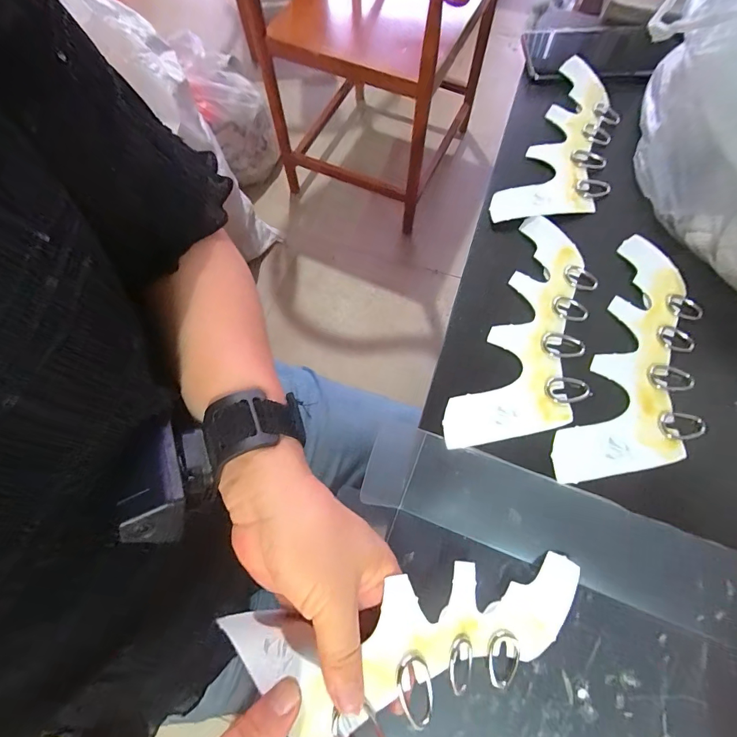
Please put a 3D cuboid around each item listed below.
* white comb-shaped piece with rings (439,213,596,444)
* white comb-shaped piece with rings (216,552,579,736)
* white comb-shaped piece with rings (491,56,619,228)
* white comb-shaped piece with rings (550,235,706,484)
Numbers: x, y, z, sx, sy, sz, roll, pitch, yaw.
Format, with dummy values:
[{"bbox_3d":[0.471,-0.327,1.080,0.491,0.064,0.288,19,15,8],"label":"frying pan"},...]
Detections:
[{"bbox_3d":[0.133,-0.026,0.310,0.081,0.005,0.210,22,71,10],"label":"white comb-shaped piece with rings"},{"bbox_3d":[0.030,0.152,0.219,0.202,0.035,0.065,-1,68,-16],"label":"white comb-shaped piece with rings"},{"bbox_3d":[0.194,-0.211,0.376,0.083,0.010,0.214,26,72,11],"label":"white comb-shaped piece with rings"},{"bbox_3d":[0.211,-0.003,0.301,0.083,0.011,0.207,22,71,10],"label":"white comb-shaped piece with rings"}]

